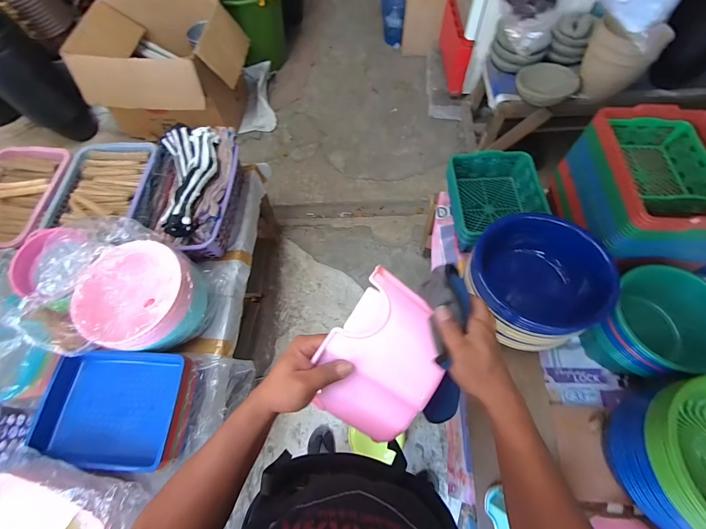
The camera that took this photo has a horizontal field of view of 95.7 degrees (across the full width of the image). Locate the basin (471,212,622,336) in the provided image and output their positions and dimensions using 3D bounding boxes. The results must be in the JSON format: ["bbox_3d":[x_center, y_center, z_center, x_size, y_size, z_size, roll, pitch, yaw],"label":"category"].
[{"bbox_3d":[0.467,0.026,0.813,0.323,0.125,0.276,23,97,11],"label":"basin"}]

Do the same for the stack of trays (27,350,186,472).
[{"bbox_3d":[-0.605,0.357,0.803,0.339,0.079,0.261,0,63,3],"label":"stack of trays"}]

